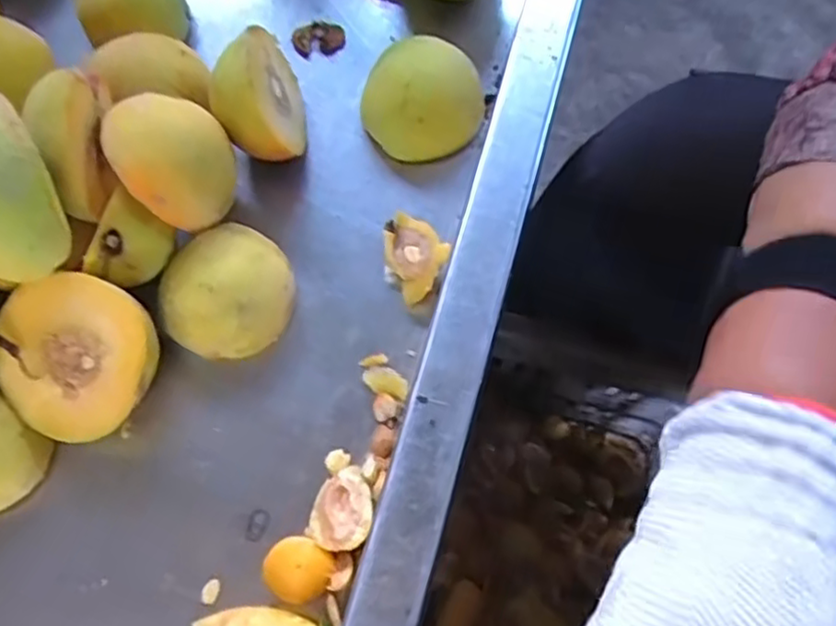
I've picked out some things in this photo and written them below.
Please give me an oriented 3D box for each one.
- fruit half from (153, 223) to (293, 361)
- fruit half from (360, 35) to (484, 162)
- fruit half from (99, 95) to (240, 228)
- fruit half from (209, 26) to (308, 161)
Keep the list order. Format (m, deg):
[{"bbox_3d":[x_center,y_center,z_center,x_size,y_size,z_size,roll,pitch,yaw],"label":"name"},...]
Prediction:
[{"bbox_3d":[-0.090,-0.009,0.325,0.061,0.037,0.052,-41,76,-12],"label":"fruit half"},{"bbox_3d":[0.006,-0.107,0.349,0.057,0.045,0.046,-37,75,-11],"label":"fruit half"},{"bbox_3d":[-0.107,-0.067,0.307,0.022,0.061,0.054,5,39,40],"label":"fruit half"},{"bbox_3d":[-0.078,-0.104,0.335,0.039,0.071,0.053,-12,72,-4],"label":"fruit half"}]

